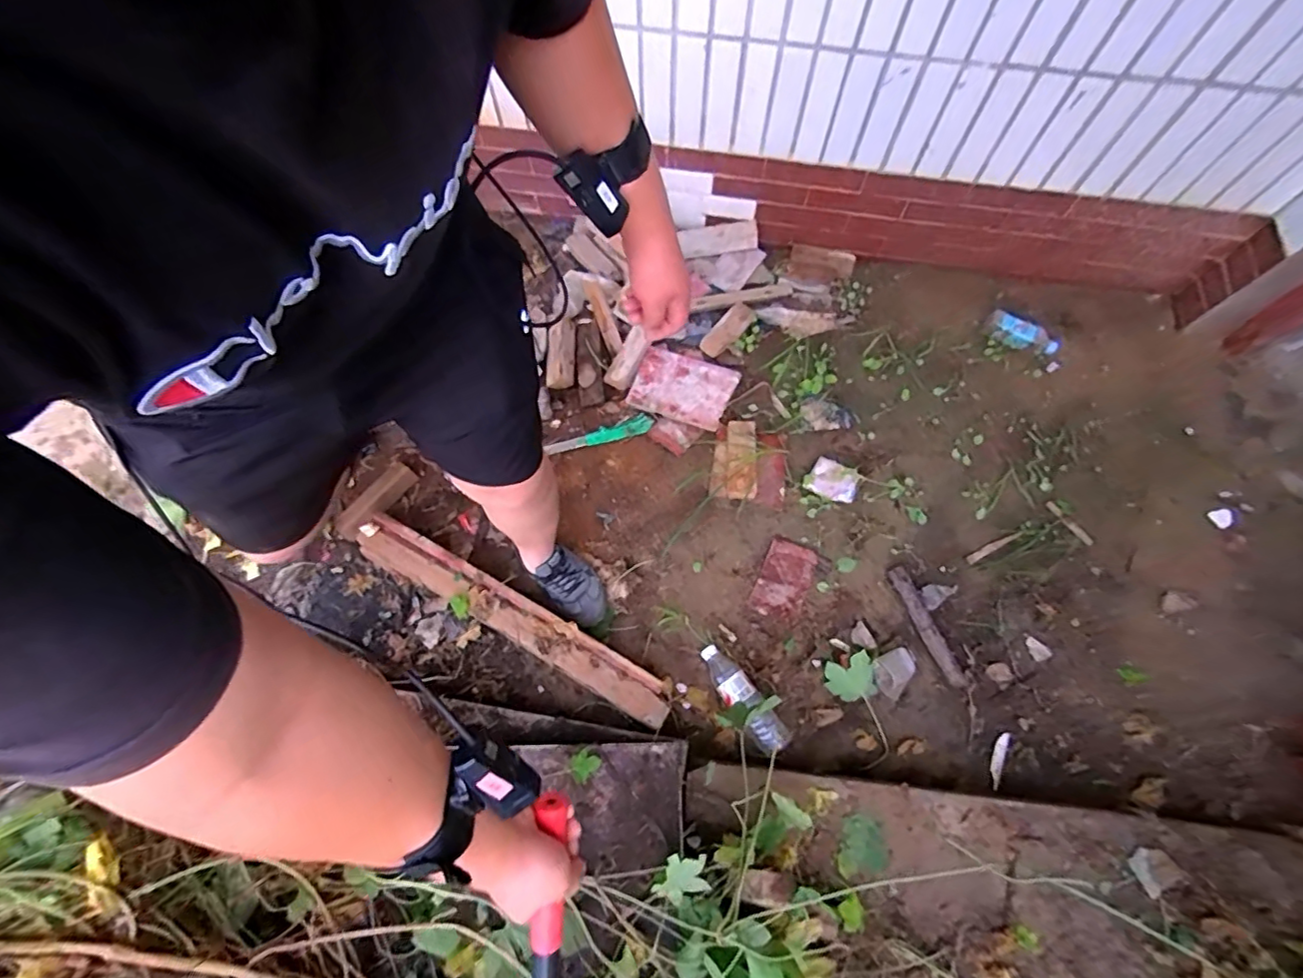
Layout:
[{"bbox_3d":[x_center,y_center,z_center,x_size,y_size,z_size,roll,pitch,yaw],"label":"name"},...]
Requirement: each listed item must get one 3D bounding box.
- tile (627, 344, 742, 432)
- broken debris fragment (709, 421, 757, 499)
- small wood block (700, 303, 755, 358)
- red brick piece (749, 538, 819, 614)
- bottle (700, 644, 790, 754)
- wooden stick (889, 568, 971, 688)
[{"bbox_3d":[0.075,-0.249,1.362,0.233,0.025,0.168,21,71,8],"label":"tile"},{"bbox_3d":[0.191,-0.068,1.278,0.103,0.025,0.179,2,77,31],"label":"broken debris fragment"},{"bbox_3d":[0.190,-0.401,1.414,0.151,0.023,0.064,-45,73,8],"label":"small wood block"},{"bbox_3d":[0.281,0.190,1.176,0.100,0.014,0.165,24,71,9],"label":"red brick piece"},{"bbox_3d":[0.168,0.401,1.071,0.071,0.067,0.222,-33,73,-12],"label":"bottle"},{"bbox_3d":[0.559,0.277,1.134,0.044,0.033,0.255,-17,70,-6],"label":"wooden stick"}]

